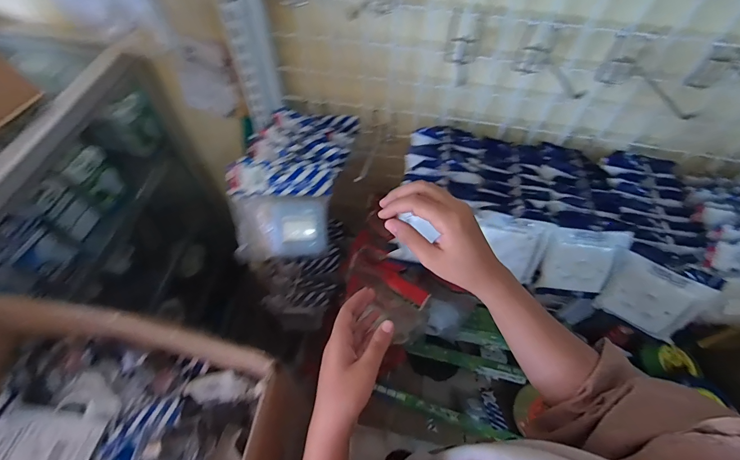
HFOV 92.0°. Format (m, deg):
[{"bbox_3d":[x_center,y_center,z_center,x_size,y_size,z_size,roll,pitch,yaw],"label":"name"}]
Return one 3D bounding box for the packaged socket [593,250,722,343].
[{"bbox_3d":[0.420,0.100,0.537,0.128,0.107,0.029,29,33,19],"label":"packaged socket"}]

